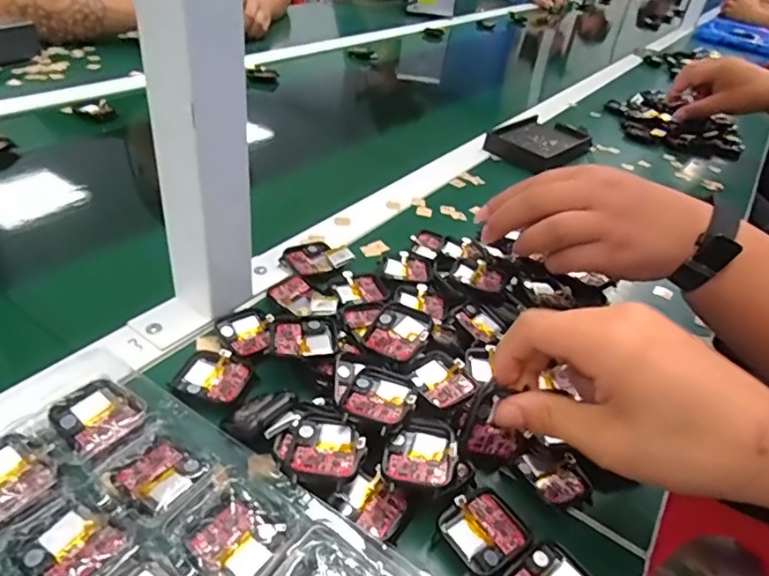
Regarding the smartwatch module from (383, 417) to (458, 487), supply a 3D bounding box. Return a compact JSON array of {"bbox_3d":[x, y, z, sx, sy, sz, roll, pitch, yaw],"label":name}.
[{"bbox_3d":[0.020,0.085,0.291,0.036,0.010,0.044,14,37,8],"label":"smartwatch module"}]

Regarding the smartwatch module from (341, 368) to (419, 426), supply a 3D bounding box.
[{"bbox_3d":[-0.003,0.064,0.311,0.038,0.011,0.039,19,38,14],"label":"smartwatch module"}]

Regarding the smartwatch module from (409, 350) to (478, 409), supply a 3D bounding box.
[{"bbox_3d":[0.036,0.056,0.339,0.033,0.009,0.043,-12,41,-26],"label":"smartwatch module"}]

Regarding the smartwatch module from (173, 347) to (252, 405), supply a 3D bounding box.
[{"bbox_3d":[-0.106,0.054,0.337,0.041,0.008,0.036,13,36,6],"label":"smartwatch module"}]

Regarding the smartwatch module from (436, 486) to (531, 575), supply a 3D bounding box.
[{"bbox_3d":[0.051,0.126,0.282,0.041,0.015,0.038,-22,46,-35],"label":"smartwatch module"}]

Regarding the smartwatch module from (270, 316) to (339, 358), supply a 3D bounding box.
[{"bbox_3d":[-0.051,0.034,0.352,0.043,0.009,0.038,-4,38,-16],"label":"smartwatch module"}]

